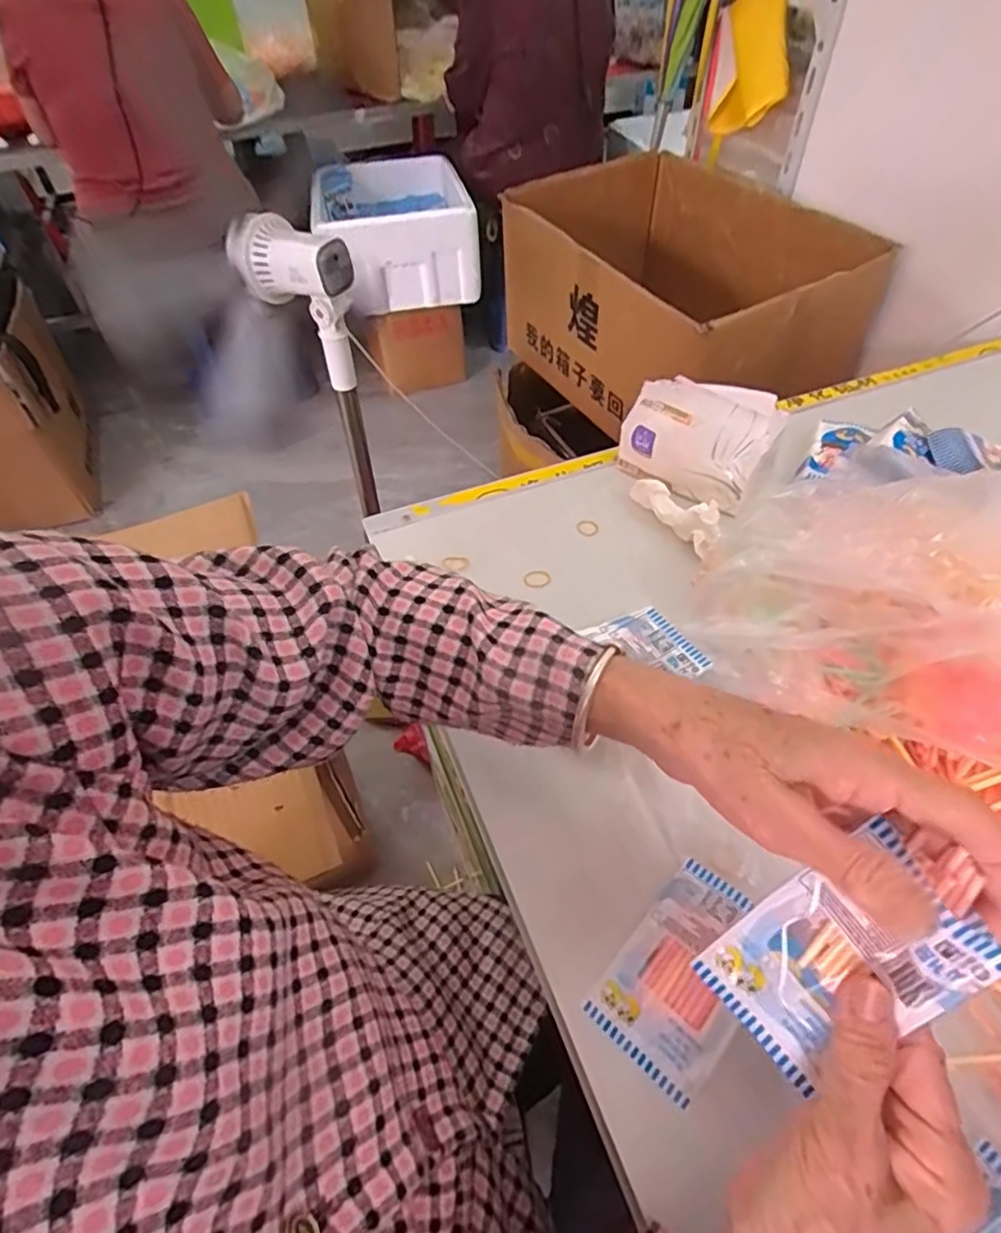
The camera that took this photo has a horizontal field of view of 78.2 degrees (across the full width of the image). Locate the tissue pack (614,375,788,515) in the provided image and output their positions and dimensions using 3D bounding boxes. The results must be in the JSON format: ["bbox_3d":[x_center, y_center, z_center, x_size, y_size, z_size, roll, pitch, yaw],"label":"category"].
[{"bbox_3d":[0.184,-0.168,0.583,0.132,0.095,0.068,29,56,24],"label":"tissue pack"}]

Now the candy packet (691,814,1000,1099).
[{"bbox_3d":[0.134,0.137,0.246,0.015,0.100,0.060,5,39,-53],"label":"candy packet"}]

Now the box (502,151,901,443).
[{"bbox_3d":[0.279,-0.503,0.984,0.378,0.244,0.528,-26,53,-19],"label":"box"}]

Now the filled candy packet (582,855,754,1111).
[{"bbox_3d":[0.103,0.196,0.341,0.064,0.013,0.104,35,64,28],"label":"filled candy packet"}]

